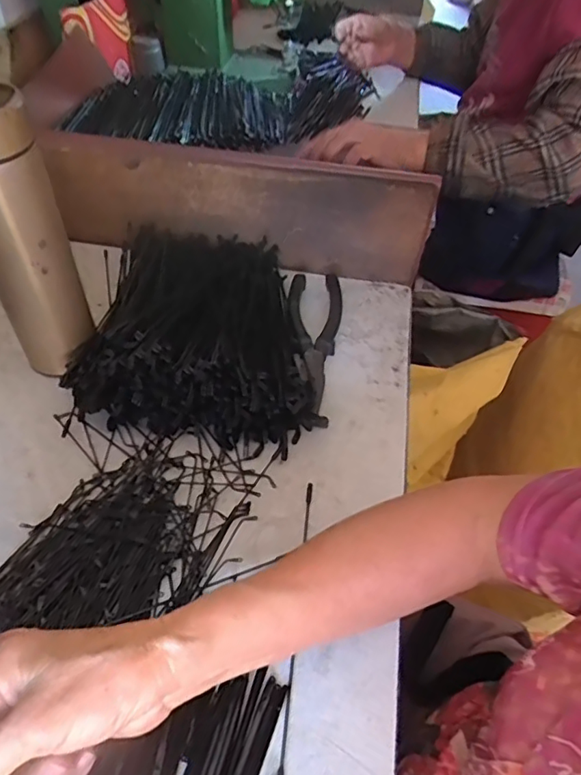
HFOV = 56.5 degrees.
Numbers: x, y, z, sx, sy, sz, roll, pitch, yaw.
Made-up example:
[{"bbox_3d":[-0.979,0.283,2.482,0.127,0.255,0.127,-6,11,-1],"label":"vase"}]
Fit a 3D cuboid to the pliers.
[{"bbox_3d":[0.025,-0.044,0.506,0.050,0.020,0.174,2,49,-3],"label":"pliers"}]

